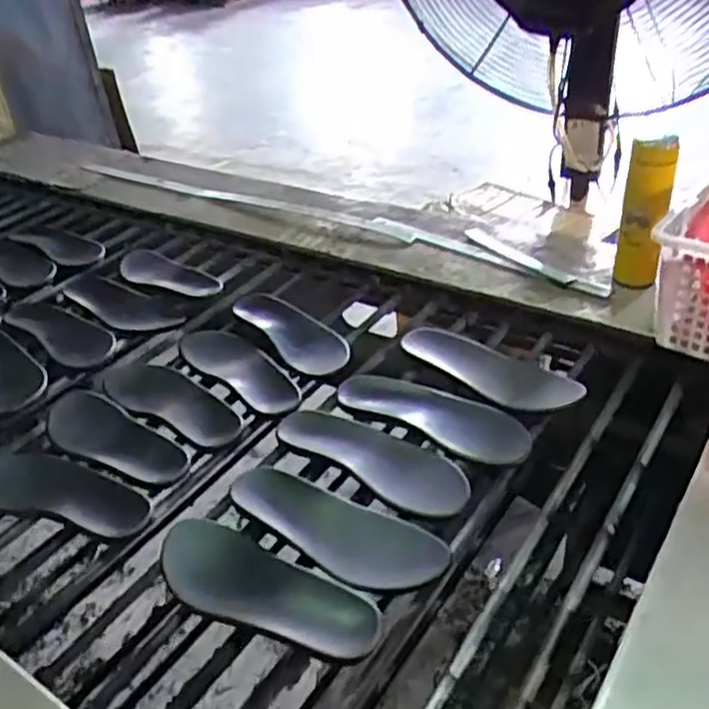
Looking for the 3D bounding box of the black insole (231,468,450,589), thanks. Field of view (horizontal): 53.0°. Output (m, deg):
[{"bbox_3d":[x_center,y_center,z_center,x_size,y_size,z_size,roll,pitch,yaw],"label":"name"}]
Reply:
[{"bbox_3d":[-0.024,0.184,0.765,0.247,0.027,0.094,17,42,27],"label":"black insole"}]

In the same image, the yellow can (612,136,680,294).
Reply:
[{"bbox_3d":[0.417,-0.196,1.021,0.062,0.231,0.058,13,40,22],"label":"yellow can"}]

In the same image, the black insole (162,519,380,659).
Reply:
[{"bbox_3d":[-0.090,0.227,0.702,0.244,0.017,0.093,16,41,26],"label":"black insole"}]

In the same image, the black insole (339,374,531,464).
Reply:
[{"bbox_3d":[0.099,0.071,0.894,0.241,0.030,0.087,14,40,24],"label":"black insole"}]

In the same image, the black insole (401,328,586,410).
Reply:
[{"bbox_3d":[0.179,0.017,0.959,0.246,0.050,0.101,23,44,32],"label":"black insole"}]

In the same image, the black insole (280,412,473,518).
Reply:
[{"bbox_3d":[0.026,0.116,0.846,0.241,0.026,0.096,21,44,31],"label":"black insole"}]

